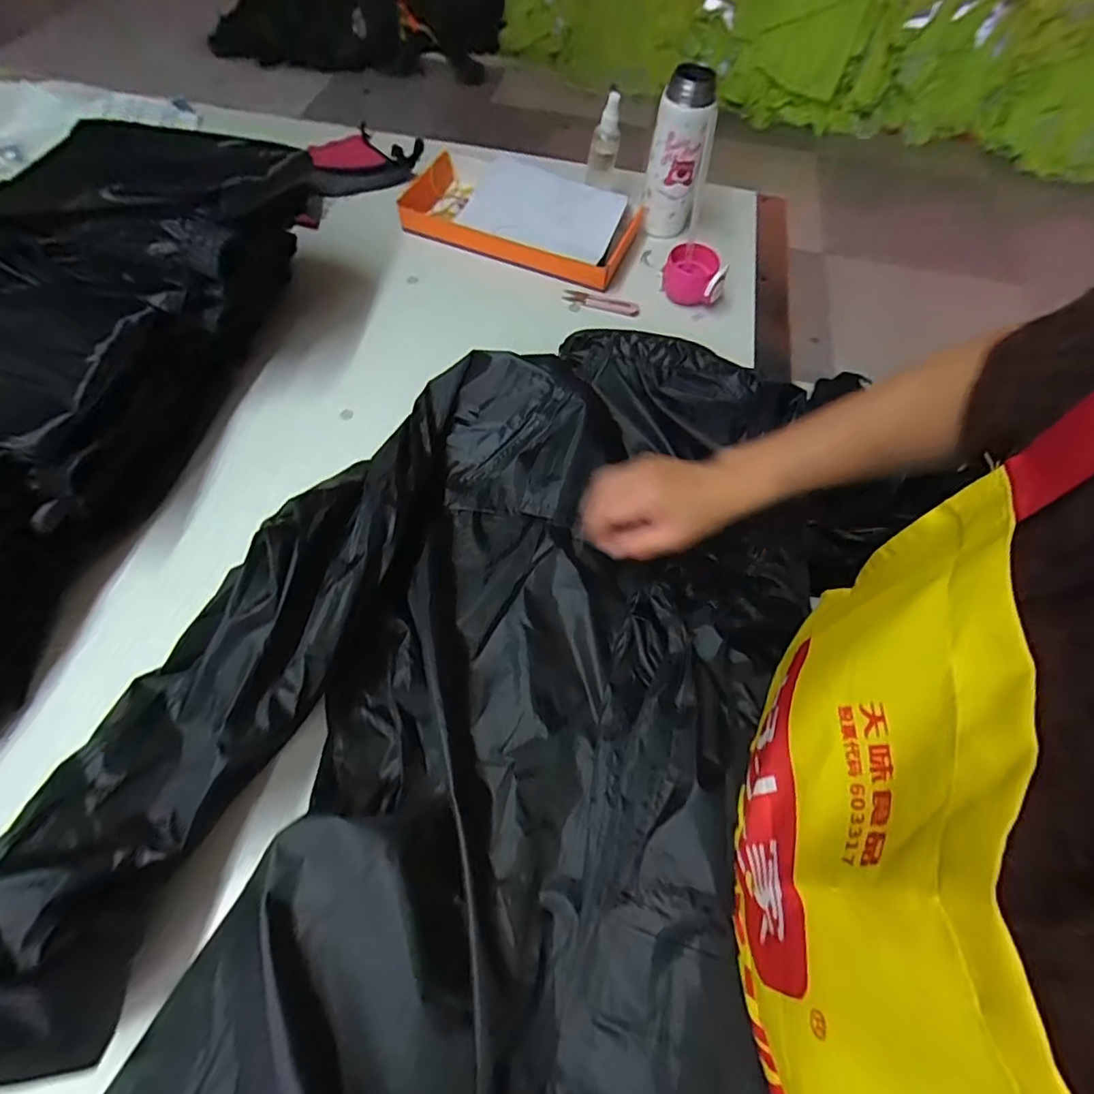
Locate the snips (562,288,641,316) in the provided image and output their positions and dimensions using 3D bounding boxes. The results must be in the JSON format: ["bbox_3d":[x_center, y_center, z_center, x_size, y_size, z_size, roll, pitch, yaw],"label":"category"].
[{"bbox_3d":[0.073,-0.328,0.726,0.102,0.010,0.023,17,62,5],"label":"snips"}]

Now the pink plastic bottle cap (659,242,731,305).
[{"bbox_3d":[0.197,-0.361,0.719,0.082,0.051,0.058,34,65,14],"label":"pink plastic bottle cap"}]

